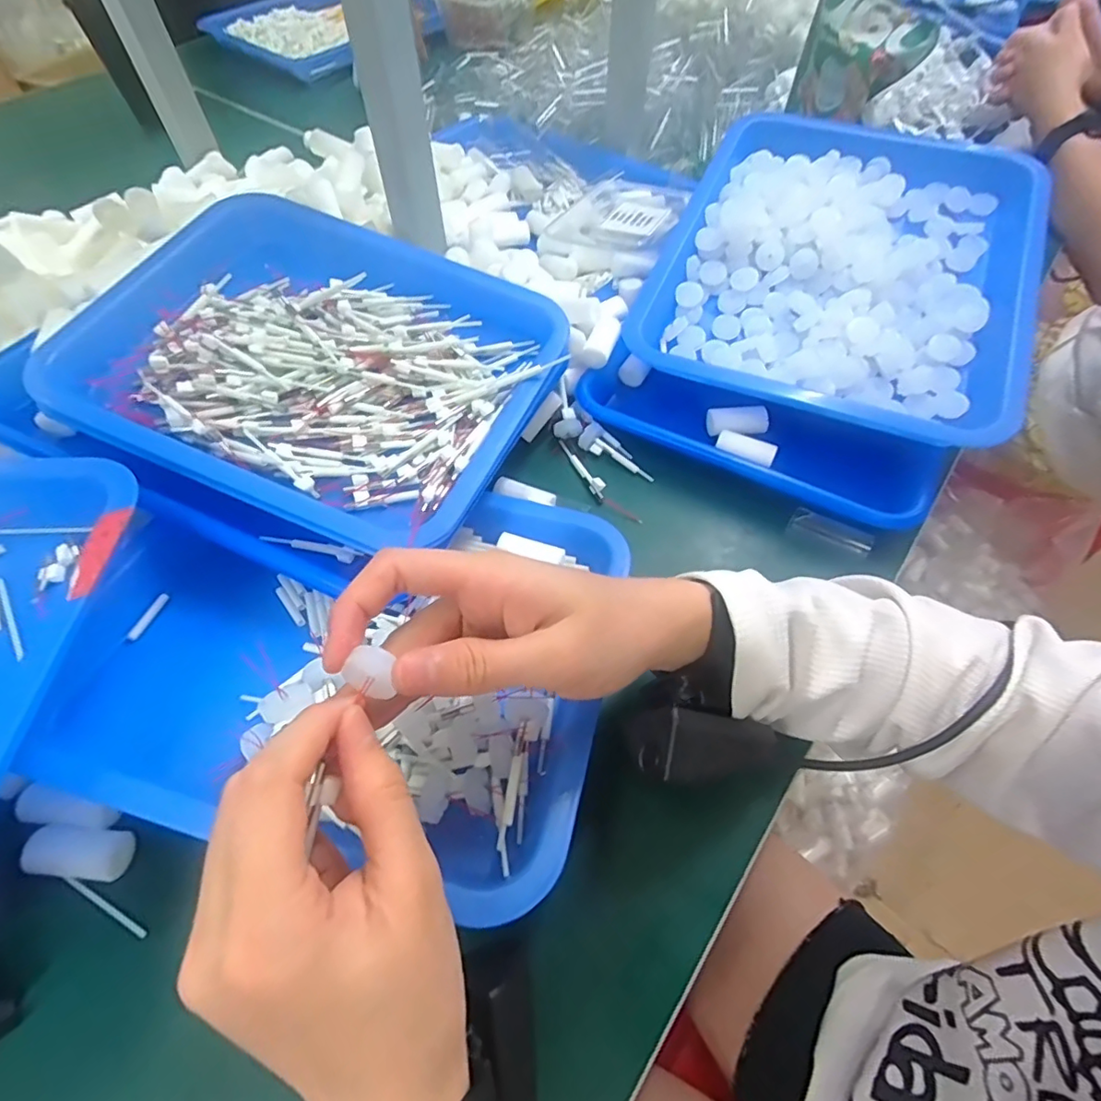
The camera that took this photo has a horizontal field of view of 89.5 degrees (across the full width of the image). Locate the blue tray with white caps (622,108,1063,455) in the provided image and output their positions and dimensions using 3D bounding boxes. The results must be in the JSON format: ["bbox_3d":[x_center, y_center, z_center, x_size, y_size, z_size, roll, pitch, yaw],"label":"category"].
[{"bbox_3d":[0.231,-0.236,0.436,0.261,0.051,0.320,23,60,13],"label":"blue tray with white caps"}]

